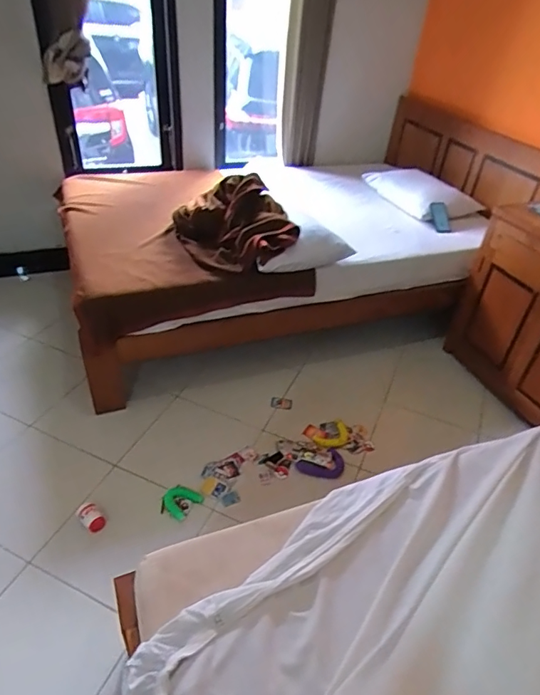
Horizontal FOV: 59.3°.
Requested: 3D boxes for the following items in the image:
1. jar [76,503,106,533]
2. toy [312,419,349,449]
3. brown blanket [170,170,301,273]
[{"bbox_3d":[-0.571,0.539,1.512,0.088,0.056,0.061,30,44,28],"label":"jar"},{"bbox_3d":[0.246,0.355,1.867,0.156,0.027,0.102,-24,47,-30],"label":"toy"},{"bbox_3d":[-0.141,-0.494,1.899,0.420,0.234,0.446,-7,40,-15],"label":"brown blanket"}]

